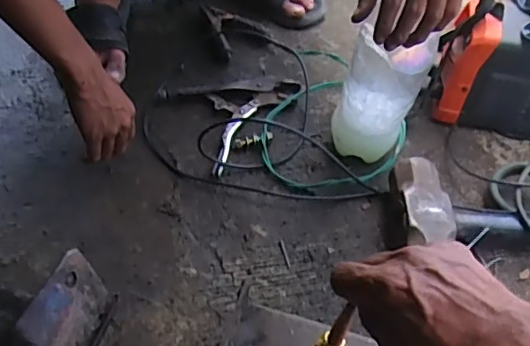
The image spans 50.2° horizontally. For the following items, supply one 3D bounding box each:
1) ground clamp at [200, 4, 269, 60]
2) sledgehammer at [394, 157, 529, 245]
[{"bbox_3d":[-0.048,-0.249,0.959,0.087,0.030,0.140,-18,55,-17],"label":"ground clamp"},{"bbox_3d":[0.380,0.054,0.723,0.434,0.059,0.125,3,51,-2],"label":"sledgehammer"}]

